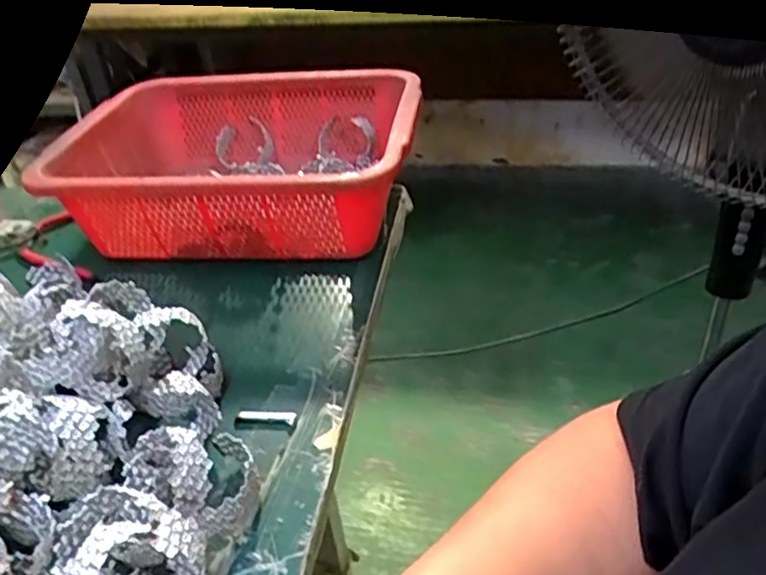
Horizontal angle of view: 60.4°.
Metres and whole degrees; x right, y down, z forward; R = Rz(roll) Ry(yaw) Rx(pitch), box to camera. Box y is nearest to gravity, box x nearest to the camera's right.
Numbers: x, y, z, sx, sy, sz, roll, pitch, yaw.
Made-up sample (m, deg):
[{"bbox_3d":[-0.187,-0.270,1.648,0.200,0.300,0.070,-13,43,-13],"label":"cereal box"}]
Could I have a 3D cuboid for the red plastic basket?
[{"bbox_3d":[-0.127,-0.118,0.647,0.322,0.113,0.243,3,36,12],"label":"red plastic basket"}]

